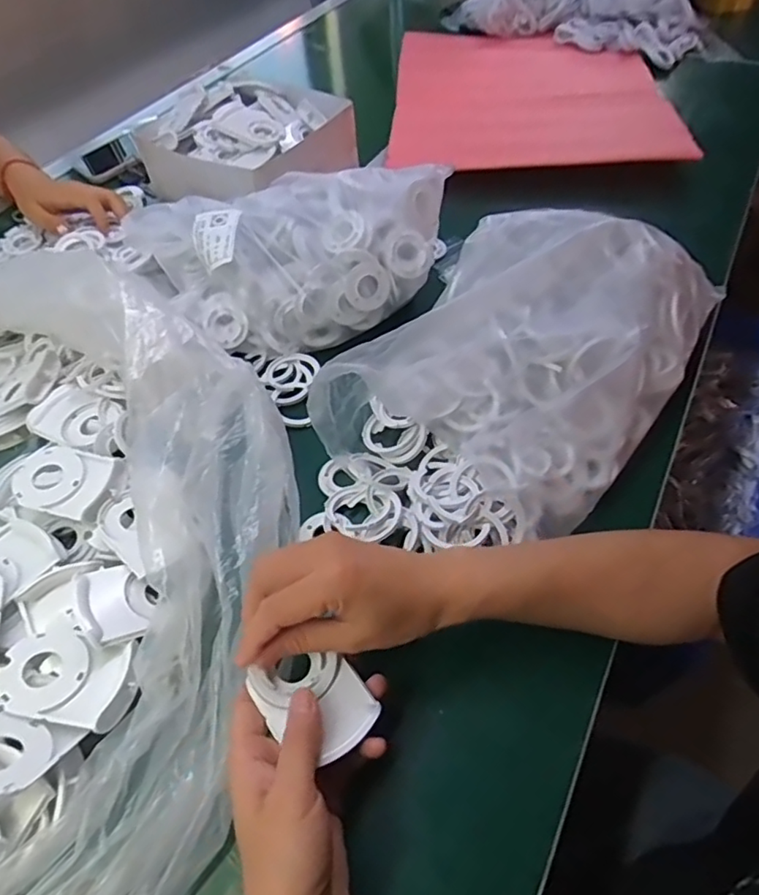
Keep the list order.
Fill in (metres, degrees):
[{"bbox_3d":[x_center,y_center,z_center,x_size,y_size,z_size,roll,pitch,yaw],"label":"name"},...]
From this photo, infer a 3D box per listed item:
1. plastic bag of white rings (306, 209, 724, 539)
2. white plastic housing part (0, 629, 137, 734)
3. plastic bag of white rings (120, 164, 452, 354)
[{"bbox_3d":[0.132,-0.091,0.511,0.239,0.098,0.334,28,59,23],"label":"plastic bag of white rings"},{"bbox_3d":[-0.206,0.151,0.383,0.084,0.020,0.055,7,53,9],"label":"white plastic housing part"},{"bbox_3d":[-0.093,-0.209,0.592,0.308,0.108,0.195,-15,53,-8],"label":"plastic bag of white rings"}]

